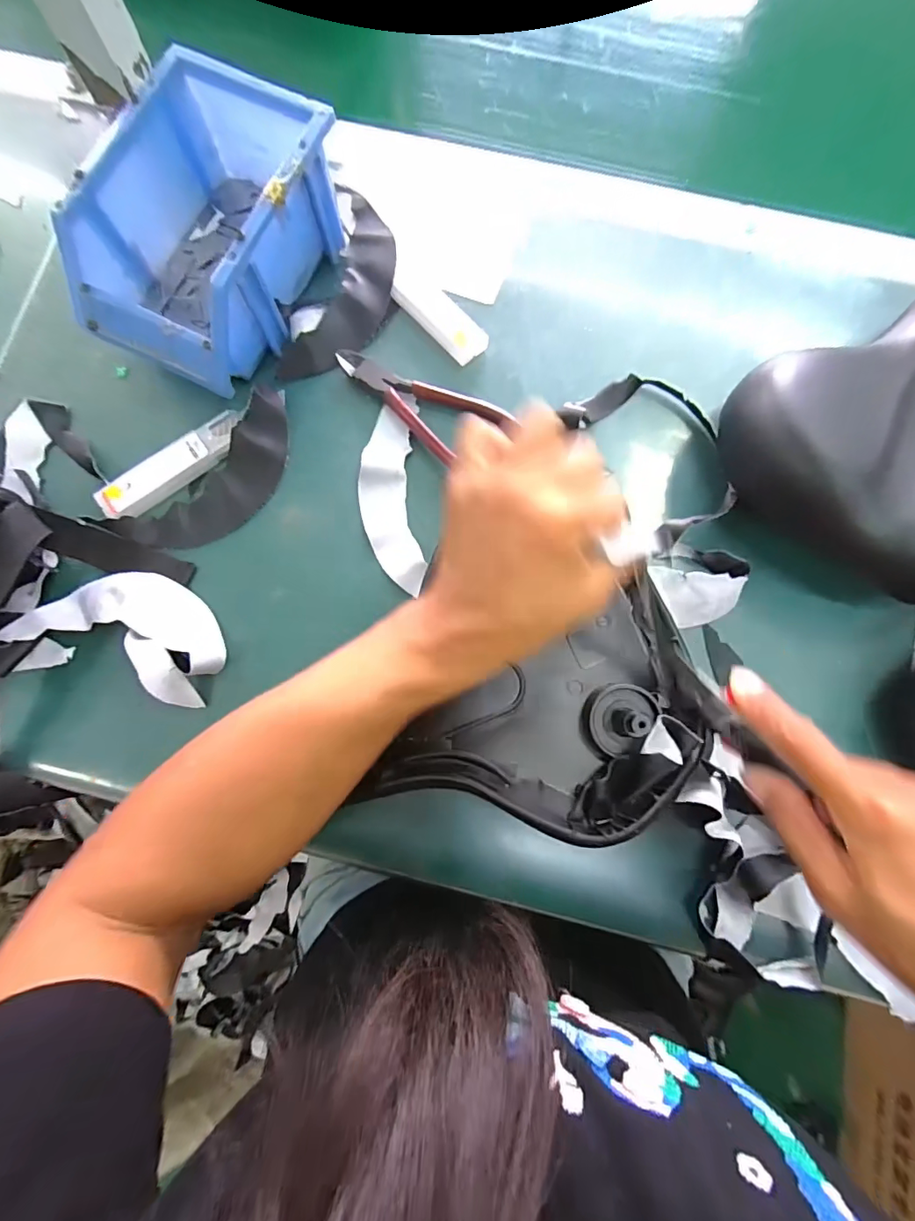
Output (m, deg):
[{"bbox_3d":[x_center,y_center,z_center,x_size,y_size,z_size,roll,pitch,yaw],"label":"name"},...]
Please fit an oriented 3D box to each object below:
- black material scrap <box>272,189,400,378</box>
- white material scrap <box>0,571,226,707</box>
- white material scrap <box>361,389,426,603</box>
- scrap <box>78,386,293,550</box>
[{"bbox_3d":[-0.078,-0.233,0.356,0.062,0.014,0.155,17,80,4],"label":"black material scrap"},{"bbox_3d":[-0.214,0.011,0.312,0.128,0.023,0.074,12,80,3],"label":"white material scrap"},{"bbox_3d":[-0.046,-0.081,0.337,0.041,0.009,0.139,-4,80,0],"label":"white material scrap"},{"bbox_3d":[-0.164,-0.087,0.336,0.064,0.012,0.145,43,83,7],"label":"scrap"}]

